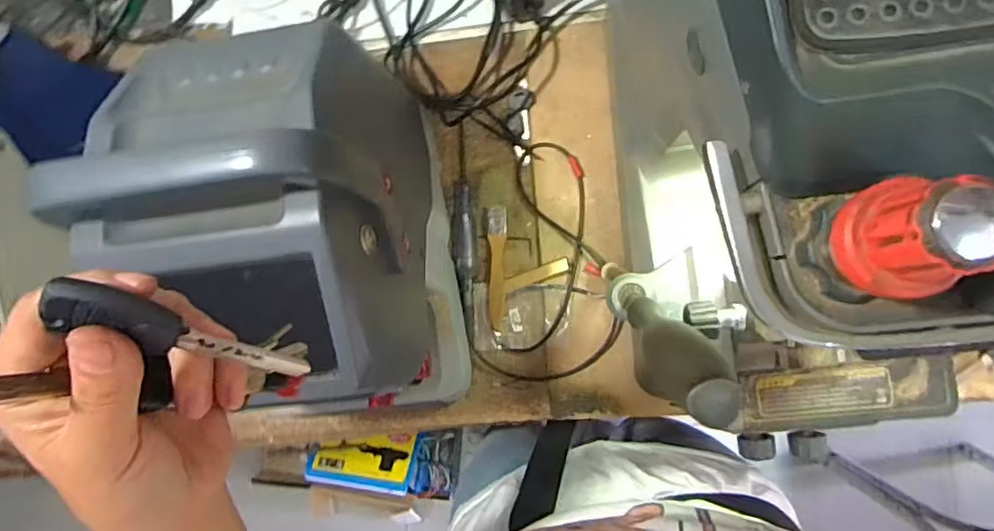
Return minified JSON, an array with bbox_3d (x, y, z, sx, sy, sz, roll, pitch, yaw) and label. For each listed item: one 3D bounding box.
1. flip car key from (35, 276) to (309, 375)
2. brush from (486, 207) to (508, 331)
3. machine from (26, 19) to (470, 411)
[{"bbox_3d":[-0.100,0.024,0.195,0.080,0.013,0.018,28,91,-36],"label":"flip car key"},{"bbox_3d":[-0.002,0.001,0.640,0.022,0.011,0.129,0,86,8],"label":"brush"},{"bbox_3d":[-0.156,-0.014,0.511,0.204,0.312,0.309,-10,85,7],"label":"machine"}]

